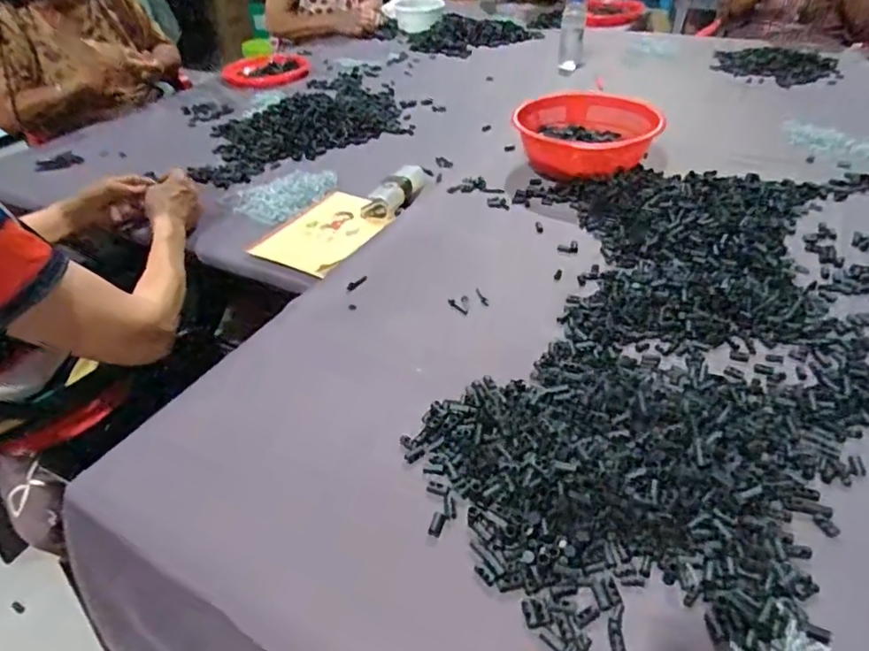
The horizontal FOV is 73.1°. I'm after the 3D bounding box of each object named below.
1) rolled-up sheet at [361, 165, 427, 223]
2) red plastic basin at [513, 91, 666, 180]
[{"bbox_3d":[-0.056,-0.219,0.943,0.055,0.035,0.183,13,40,20],"label":"rolled-up sheet"},{"bbox_3d":[0.261,-0.314,0.998,0.219,0.111,0.178,15,41,22],"label":"red plastic basin"}]

